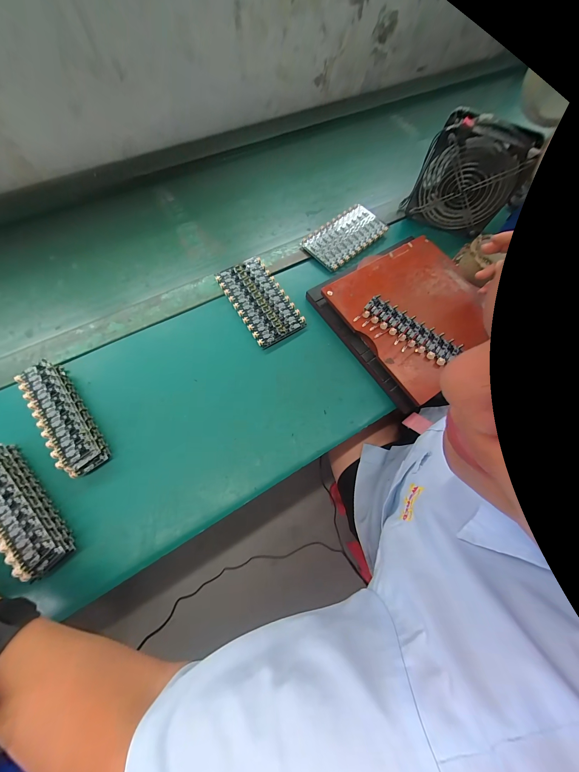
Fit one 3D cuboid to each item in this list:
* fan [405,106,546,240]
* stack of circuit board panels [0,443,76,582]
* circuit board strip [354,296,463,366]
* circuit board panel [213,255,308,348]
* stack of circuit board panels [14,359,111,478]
[{"bbox_3d":[0.308,-0.357,0.469,0.155,0.160,0.048,23,69,6],"label":"fan"},{"bbox_3d":[-0.321,0.144,0.310,0.166,0.035,0.050,43,72,13],"label":"stack of circuit board panels"},{"bbox_3d":[0.176,-0.080,0.392,0.147,0.011,0.065,34,70,10],"label":"circuit board strip"},{"bbox_3d":[-0.050,-0.145,0.445,0.087,0.015,0.163,-30,73,-14],"label":"circuit board panel"},{"bbox_3d":[-0.302,0.040,0.353,0.050,0.025,0.168,-35,74,-15],"label":"stack of circuit board panels"}]

